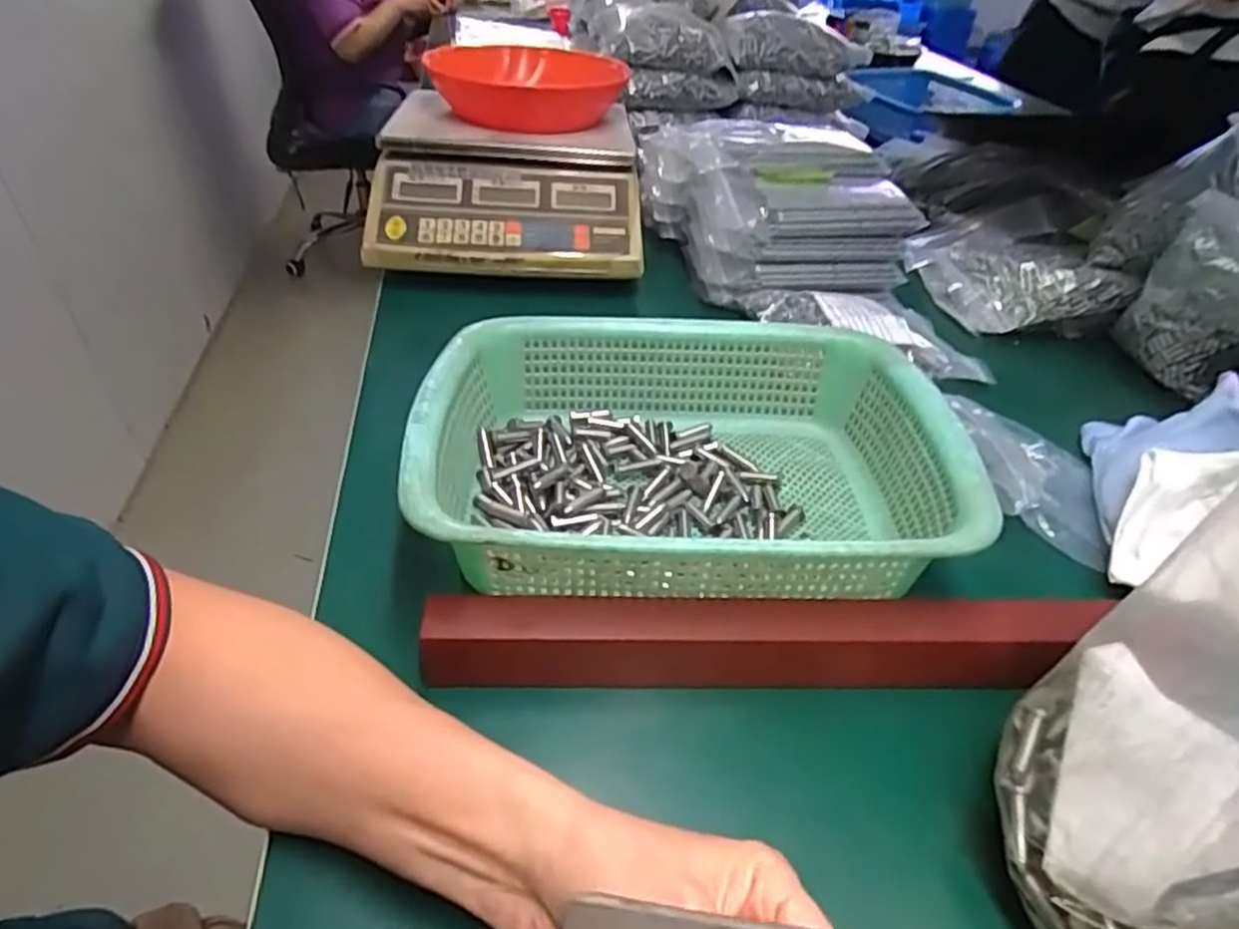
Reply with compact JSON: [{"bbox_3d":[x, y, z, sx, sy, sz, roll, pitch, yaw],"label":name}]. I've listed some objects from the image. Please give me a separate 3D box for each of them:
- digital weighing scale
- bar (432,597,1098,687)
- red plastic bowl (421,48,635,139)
[{"bbox_3d":[-0.110,-0.289,0.722,0.255,0.100,0.244,0,40,-2],"label":"digital weighing scale"},{"bbox_3d":[0.068,0.088,0.345,0.314,0.049,0.029,0,40,-3],"label":"bar"},{"bbox_3d":[-0.093,-0.411,0.767,0.200,0.054,0.210,0,40,-2],"label":"red plastic bowl"}]

